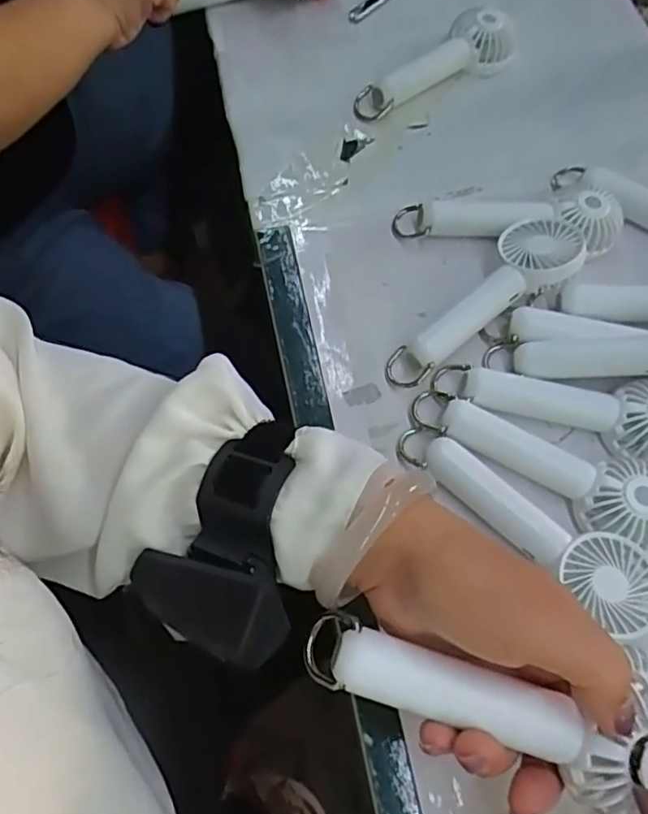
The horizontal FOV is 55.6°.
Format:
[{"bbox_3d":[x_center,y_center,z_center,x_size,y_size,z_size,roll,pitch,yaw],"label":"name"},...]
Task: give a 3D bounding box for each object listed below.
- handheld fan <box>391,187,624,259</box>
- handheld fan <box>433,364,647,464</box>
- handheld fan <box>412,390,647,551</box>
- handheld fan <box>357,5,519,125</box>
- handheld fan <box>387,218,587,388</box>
[{"bbox_3d":[0.136,-0.136,0.449,0.163,0.030,0.047,4,65,-2],"label":"handheld fan"},{"bbox_3d":[0.153,0.001,0.389,0.158,0.030,0.051,9,65,1],"label":"handheld fan"},{"bbox_3d":[0.131,0.035,0.373,0.161,0.027,0.053,21,66,6],"label":"handheld fan"},{"bbox_3d":[0.097,-0.286,0.511,0.157,0.032,0.051,-35,78,-17],"label":"handheld fan"},{"bbox_3d":[0.113,-0.069,0.413,0.057,0.042,0.170,41,70,11],"label":"handheld fan"}]

